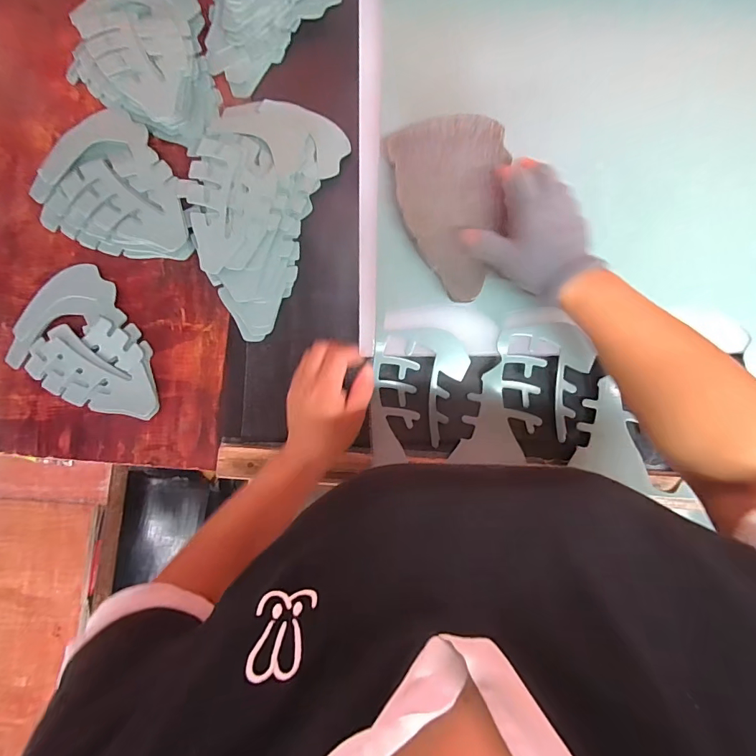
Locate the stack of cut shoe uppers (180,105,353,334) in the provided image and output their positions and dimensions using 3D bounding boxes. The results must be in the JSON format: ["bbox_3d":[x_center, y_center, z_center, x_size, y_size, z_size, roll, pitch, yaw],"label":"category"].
[{"bbox_3d":[-0.150,-0.195,0.477,0.159,0.026,0.262,21,86,4],"label":"stack of cut shoe uppers"}]

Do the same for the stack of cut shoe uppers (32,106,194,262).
[{"bbox_3d":[-0.297,-0.219,0.487,0.197,0.022,0.149,27,86,5],"label":"stack of cut shoe uppers"}]

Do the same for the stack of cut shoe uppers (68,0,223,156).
[{"bbox_3d":[-0.267,-0.383,0.493,0.206,0.037,0.153,31,86,5],"label":"stack of cut shoe uppers"}]

